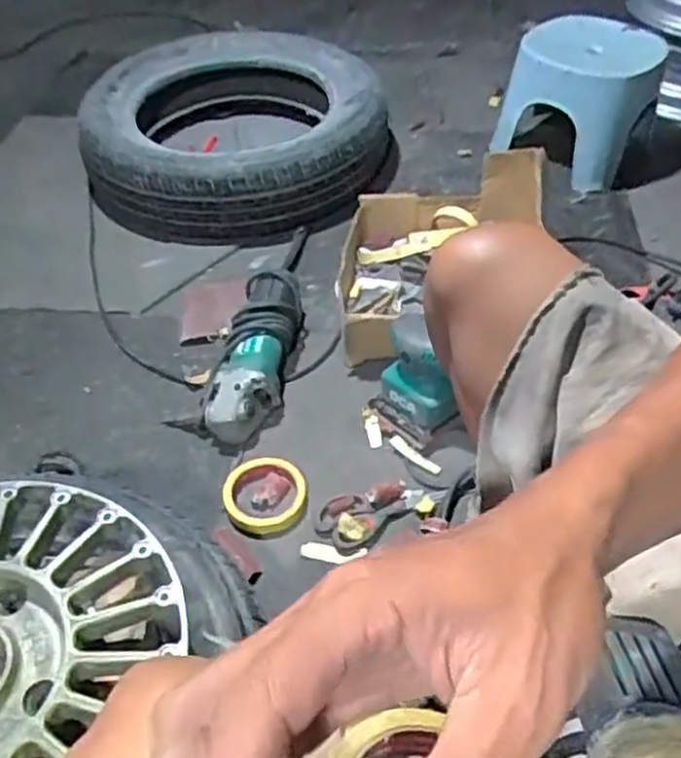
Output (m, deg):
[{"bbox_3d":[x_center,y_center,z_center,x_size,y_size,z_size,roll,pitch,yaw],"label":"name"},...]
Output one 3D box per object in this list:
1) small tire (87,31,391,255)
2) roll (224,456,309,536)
[{"bbox_3d":[-0.180,-0.438,1.291,0.515,0.196,0.465,-16,48,-12],"label":"small tire"},{"bbox_3d":[-0.088,0.133,0.867,0.095,0.023,0.097,0,46,0],"label":"roll"}]

